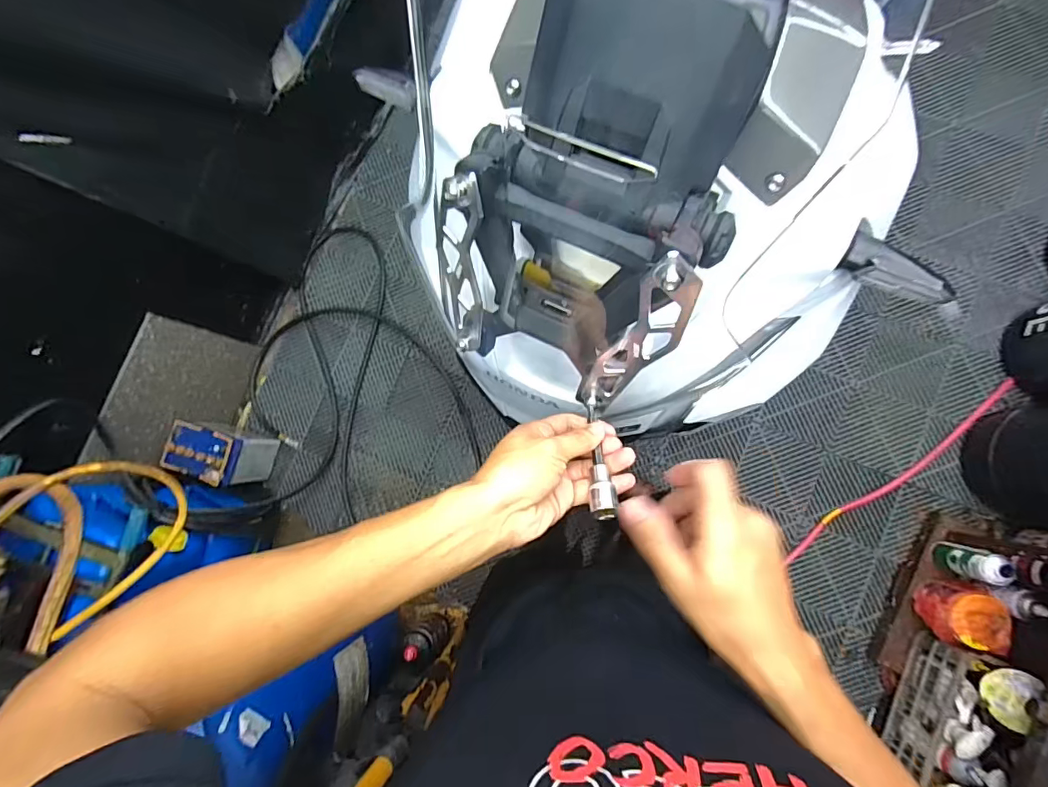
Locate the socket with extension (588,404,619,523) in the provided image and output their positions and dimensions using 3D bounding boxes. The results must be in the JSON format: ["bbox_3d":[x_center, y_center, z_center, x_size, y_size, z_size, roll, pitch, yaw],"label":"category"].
[{"bbox_3d":[0.060,0.051,0.391,0.018,0.020,0.106,-5,47,6],"label":"socket with extension"}]

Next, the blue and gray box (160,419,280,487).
[{"bbox_3d":[-0.856,0.174,1.390,0.188,0.236,0.136,13,86,7],"label":"blue and gray box"}]

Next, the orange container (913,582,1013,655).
[{"bbox_3d":[1.004,0.506,1.109,0.120,0.130,0.120,-5,84,6],"label":"orange container"}]

